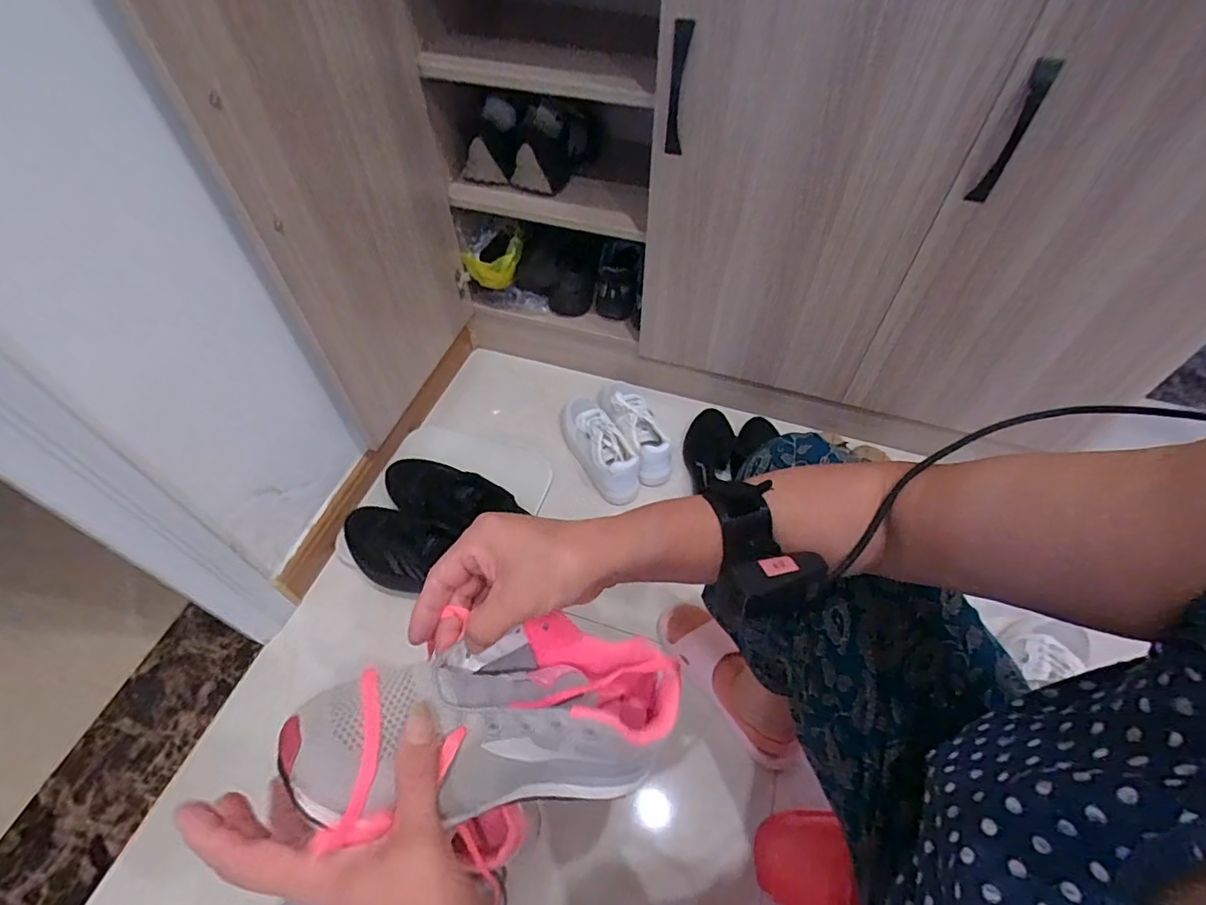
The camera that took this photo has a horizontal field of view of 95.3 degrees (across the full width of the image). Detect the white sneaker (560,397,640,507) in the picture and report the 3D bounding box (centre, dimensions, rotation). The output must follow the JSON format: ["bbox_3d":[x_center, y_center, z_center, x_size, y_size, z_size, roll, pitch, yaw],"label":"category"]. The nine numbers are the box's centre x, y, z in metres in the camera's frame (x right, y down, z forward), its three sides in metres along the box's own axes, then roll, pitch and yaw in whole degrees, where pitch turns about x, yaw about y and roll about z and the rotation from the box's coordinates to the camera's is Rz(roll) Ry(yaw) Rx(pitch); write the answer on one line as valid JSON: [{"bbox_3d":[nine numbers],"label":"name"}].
[{"bbox_3d":[-0.012,-0.020,1.013,0.080,0.085,0.236,-23,57,-16],"label":"white sneaker"}]

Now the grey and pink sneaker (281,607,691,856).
[{"bbox_3d":[-0.052,0.153,0.329,0.235,0.085,0.101,8,45,-37],"label":"grey and pink sneaker"}]

